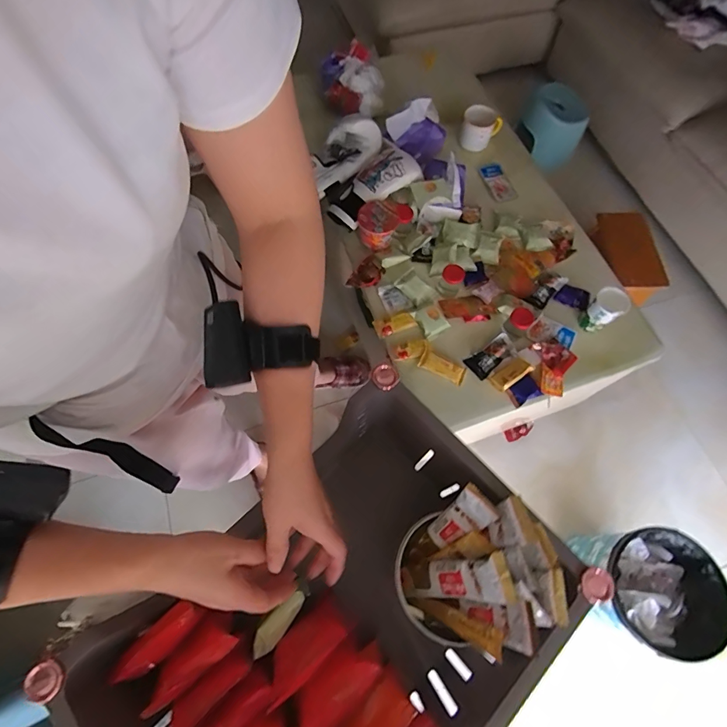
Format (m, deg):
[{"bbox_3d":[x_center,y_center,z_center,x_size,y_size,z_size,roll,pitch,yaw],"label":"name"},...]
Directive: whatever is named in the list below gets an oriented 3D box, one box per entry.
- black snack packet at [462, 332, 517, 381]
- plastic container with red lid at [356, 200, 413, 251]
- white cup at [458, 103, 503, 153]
[{"bbox_3d":[0.280,-0.019,0.881,0.116,0.025,0.056,-32,72,-14],"label":"black snack packet"},{"bbox_3d":[0.052,-0.343,0.977,0.094,0.072,0.139,39,71,13],"label":"plastic container with red lid"},{"bbox_3d":[0.319,-0.646,1.122,0.102,0.090,0.086,19,68,6],"label":"white cup"}]

